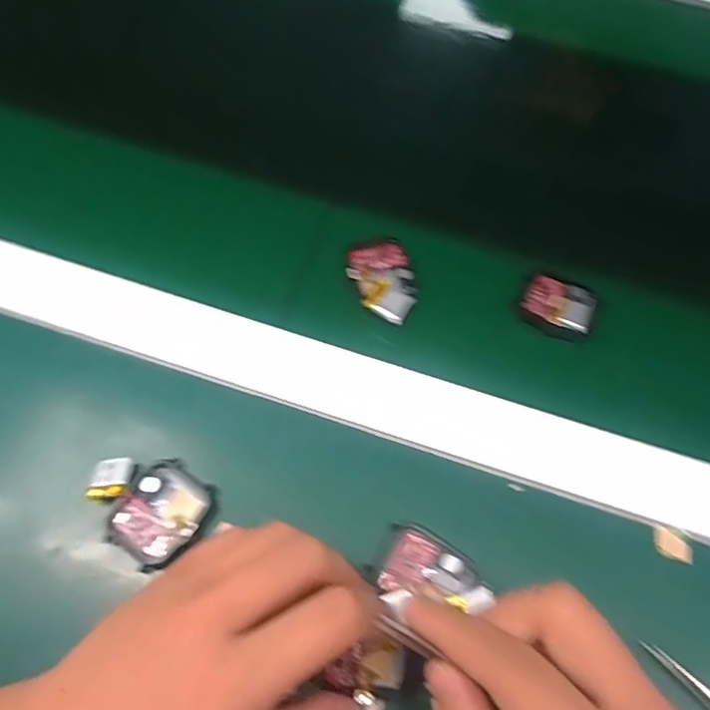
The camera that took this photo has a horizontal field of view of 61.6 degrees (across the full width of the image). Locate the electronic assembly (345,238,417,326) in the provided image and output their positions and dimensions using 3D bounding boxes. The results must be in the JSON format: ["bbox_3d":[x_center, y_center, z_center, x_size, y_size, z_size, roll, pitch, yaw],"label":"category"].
[{"bbox_3d":[0.017,-0.044,0.348,0.037,0.014,0.059,-15,66,-10],"label":"electronic assembly"}]

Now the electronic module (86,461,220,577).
[{"bbox_3d":[-0.099,0.071,0.286,0.059,0.010,0.046,33,67,13],"label":"electronic module"}]

